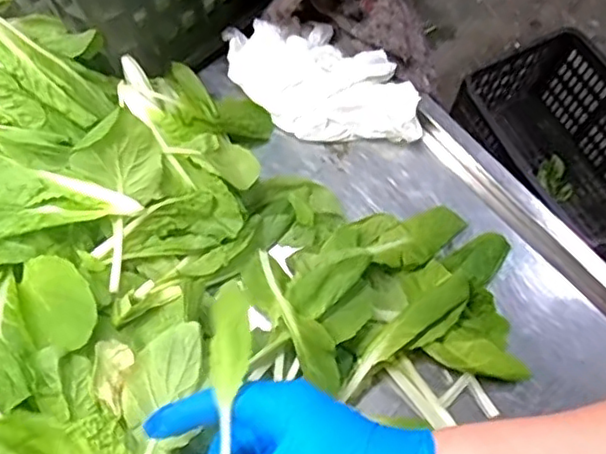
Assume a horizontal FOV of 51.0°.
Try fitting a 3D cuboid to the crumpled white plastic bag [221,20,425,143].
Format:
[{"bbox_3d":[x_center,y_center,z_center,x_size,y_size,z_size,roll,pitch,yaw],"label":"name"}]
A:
[{"bbox_3d":[0.019,-0.157,0.686,0.235,0.042,0.120,36,69,13],"label":"crumpled white plastic bag"}]

